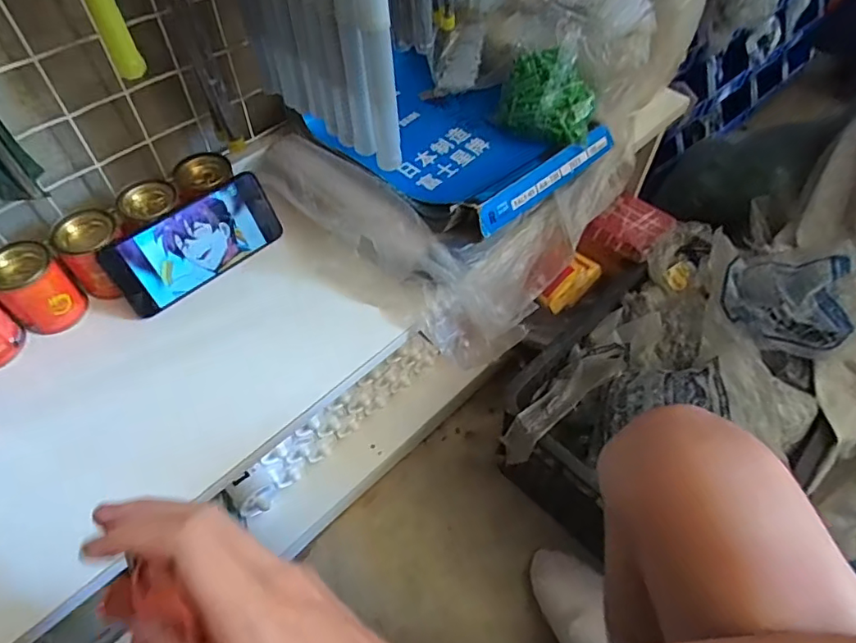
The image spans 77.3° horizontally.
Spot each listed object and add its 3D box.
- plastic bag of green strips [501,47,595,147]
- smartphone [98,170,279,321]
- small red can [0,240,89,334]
[{"bbox_3d":[0.130,-0.243,0.574,0.091,0.073,0.082,9,54,8],"label":"plastic bag of green strips"},{"bbox_3d":[-0.221,-0.076,0.519,0.161,0.074,0.008,-39,36,-25],"label":"smartphone"},{"bbox_3d":[-0.350,-0.029,0.480,0.047,0.070,0.053,35,61,24],"label":"small red can"}]

